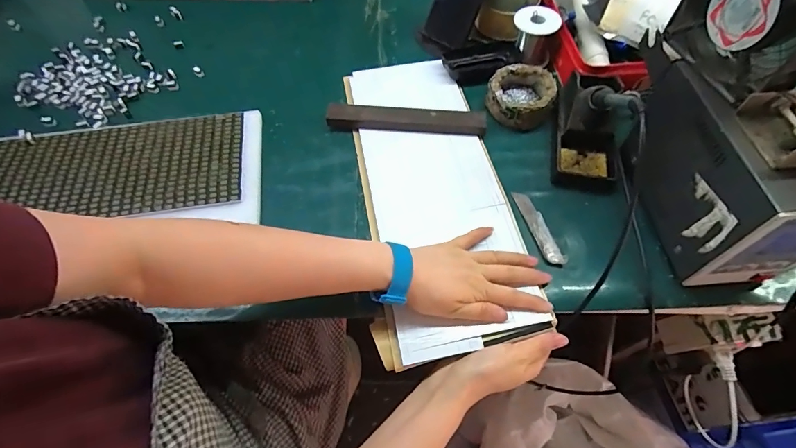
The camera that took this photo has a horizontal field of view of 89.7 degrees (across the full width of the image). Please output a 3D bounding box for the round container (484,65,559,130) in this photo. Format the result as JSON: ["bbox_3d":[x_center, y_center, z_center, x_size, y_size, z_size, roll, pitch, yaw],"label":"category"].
[{"bbox_3d":[0.167,-0.174,0.543,0.080,0.040,0.087,0,59,0],"label":"round container"}]

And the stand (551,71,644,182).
[{"bbox_3d":[0.237,-0.128,0.486,0.079,0.083,0.150,11,60,7],"label":"stand"}]

